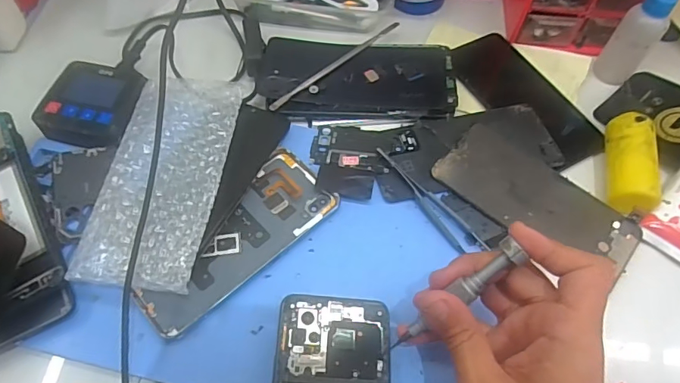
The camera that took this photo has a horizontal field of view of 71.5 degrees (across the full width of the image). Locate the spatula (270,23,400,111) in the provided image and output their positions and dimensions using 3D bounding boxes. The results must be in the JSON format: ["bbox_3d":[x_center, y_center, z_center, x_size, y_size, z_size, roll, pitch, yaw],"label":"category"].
[{"bbox_3d":[-0.002,-0.120,0.431,0.160,0.005,0.009,-40,68,-21],"label":"spatula"}]

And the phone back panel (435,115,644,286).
[{"bbox_3d":[0.157,0.006,0.375,0.151,0.007,0.082,41,67,20],"label":"phone back panel"}]

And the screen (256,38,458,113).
[{"bbox_3d":[0.016,-0.108,0.426,0.173,0.009,0.081,0,60,-1],"label":"screen"}]

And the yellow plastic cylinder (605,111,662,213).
[{"bbox_3d":[0.234,-0.024,0.380,0.033,0.027,0.083,8,60,3],"label":"yellow plastic cylinder"}]

